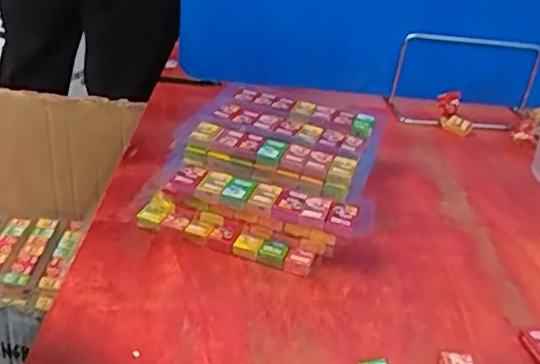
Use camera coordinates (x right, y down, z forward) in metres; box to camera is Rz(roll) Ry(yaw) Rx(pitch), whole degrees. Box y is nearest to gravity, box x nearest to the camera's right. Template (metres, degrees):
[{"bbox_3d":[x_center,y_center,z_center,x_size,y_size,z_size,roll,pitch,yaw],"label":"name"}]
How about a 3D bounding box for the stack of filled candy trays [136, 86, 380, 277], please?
[{"bbox_3d":[0.002,-0.010,0.445,0.147,0.050,0.180,12,29,11],"label":"stack of filled candy trays"}]

